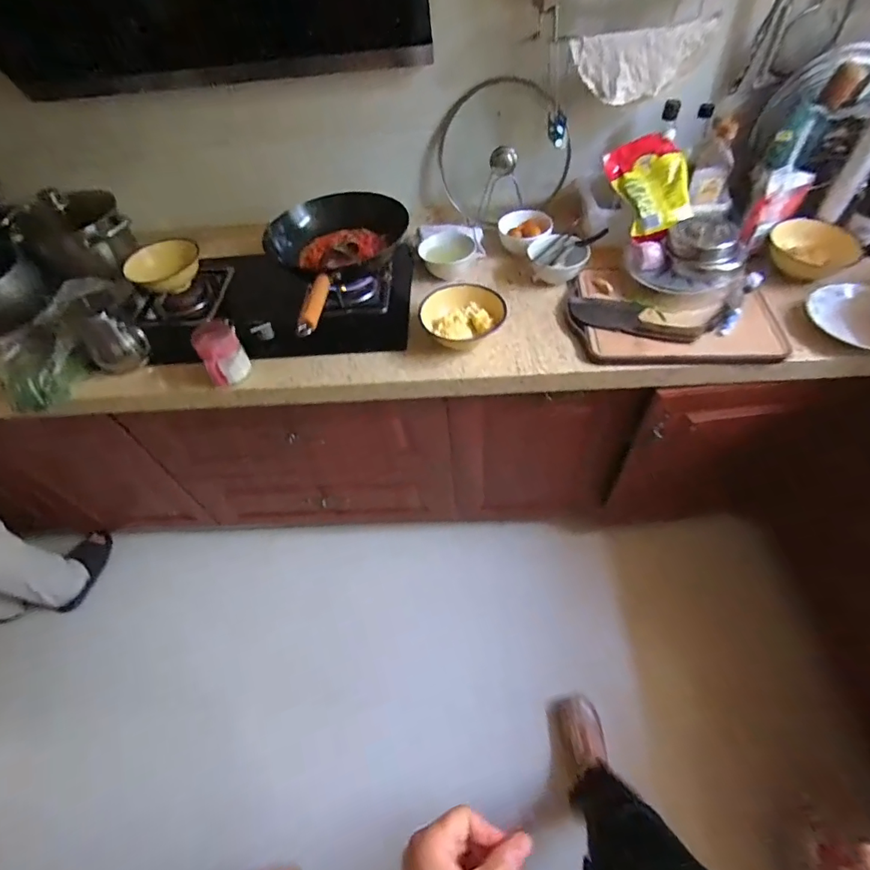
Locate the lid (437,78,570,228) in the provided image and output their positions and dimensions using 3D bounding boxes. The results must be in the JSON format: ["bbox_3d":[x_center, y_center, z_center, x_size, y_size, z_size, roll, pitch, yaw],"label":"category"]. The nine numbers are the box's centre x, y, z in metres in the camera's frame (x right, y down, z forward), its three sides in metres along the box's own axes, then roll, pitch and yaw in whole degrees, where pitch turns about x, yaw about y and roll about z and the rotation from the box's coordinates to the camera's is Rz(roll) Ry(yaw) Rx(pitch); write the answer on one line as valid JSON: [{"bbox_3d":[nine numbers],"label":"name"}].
[{"bbox_3d":[0.156,-0.634,1.085,0.296,0.259,0.096,7,54,10],"label":"lid"}]

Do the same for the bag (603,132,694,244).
[{"bbox_3d":[0.474,-0.537,1.009,0.145,0.069,0.234,-18,75,12],"label":"bag"}]

